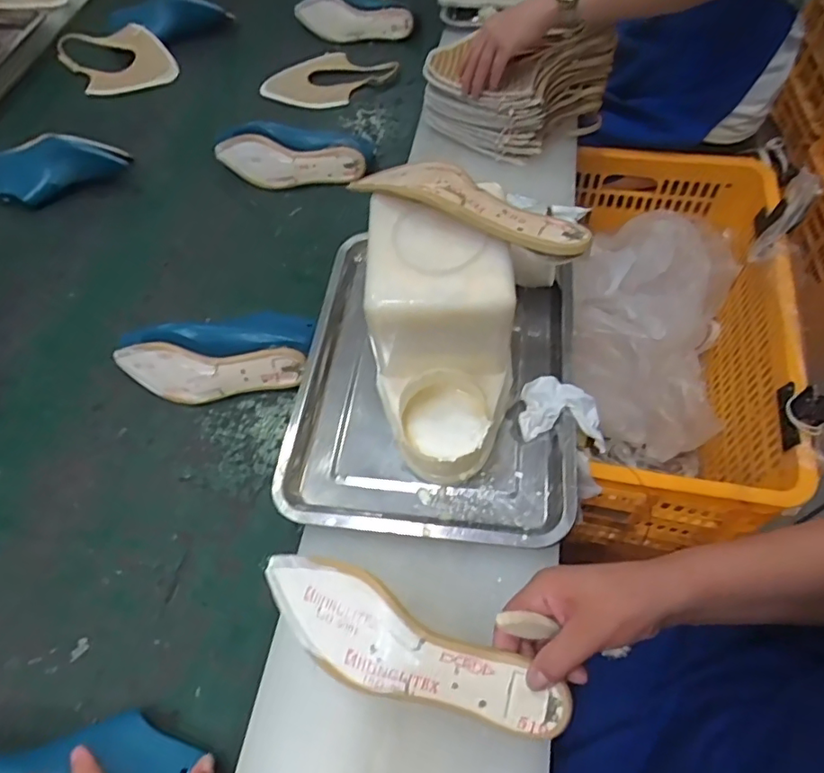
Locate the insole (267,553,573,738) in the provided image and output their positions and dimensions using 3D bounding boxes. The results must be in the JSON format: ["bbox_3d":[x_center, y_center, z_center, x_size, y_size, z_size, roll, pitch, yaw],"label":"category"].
[{"bbox_3d":[-0.009,0.192,0.410,0.244,0.036,0.071,20,62,16],"label":"insole"}]

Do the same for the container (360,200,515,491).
[{"bbox_3d":[0.030,-0.041,0.532,0.139,0.183,0.216,-7,59,0],"label":"container"}]

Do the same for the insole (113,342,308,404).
[{"bbox_3d":[-0.251,-0.021,0.687,0.249,0.076,0.052,-1,23,-1],"label":"insole"}]

